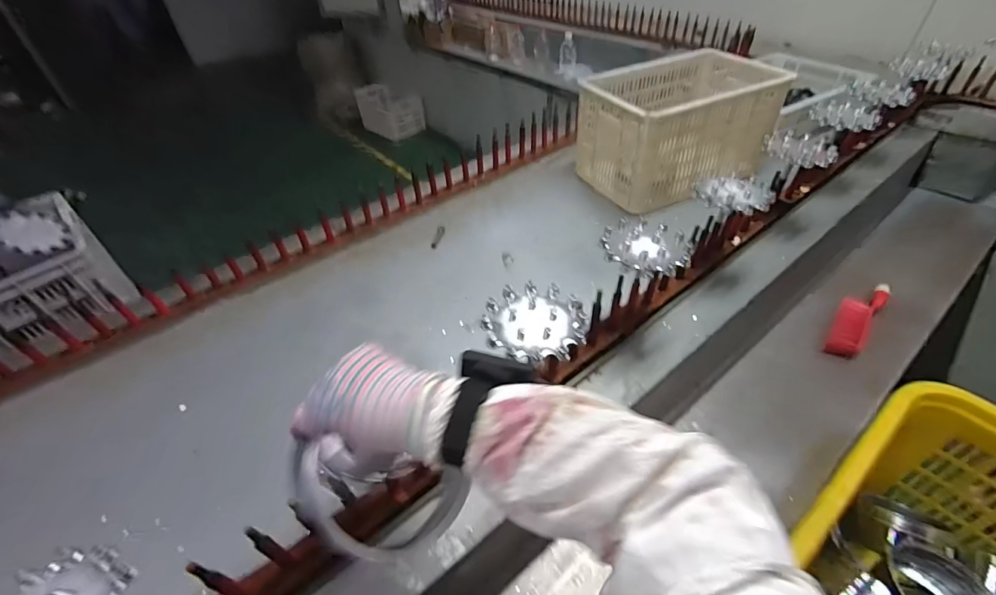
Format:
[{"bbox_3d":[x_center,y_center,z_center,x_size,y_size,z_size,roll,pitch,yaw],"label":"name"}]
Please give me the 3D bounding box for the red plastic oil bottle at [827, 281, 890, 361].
[{"bbox_3d":[0.842,0.041,1.025,0.274,0.034,0.072,-37,51,-28],"label":"red plastic oil bottle"}]

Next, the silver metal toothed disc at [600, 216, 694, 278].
[{"bbox_3d":[0.248,-0.088,0.739,0.140,0.020,0.147,-3,43,3],"label":"silver metal toothed disc"}]

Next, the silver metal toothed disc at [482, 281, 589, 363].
[{"bbox_3d":[0.054,0.032,0.628,0.142,0.022,0.149,-3,43,3],"label":"silver metal toothed disc"}]

